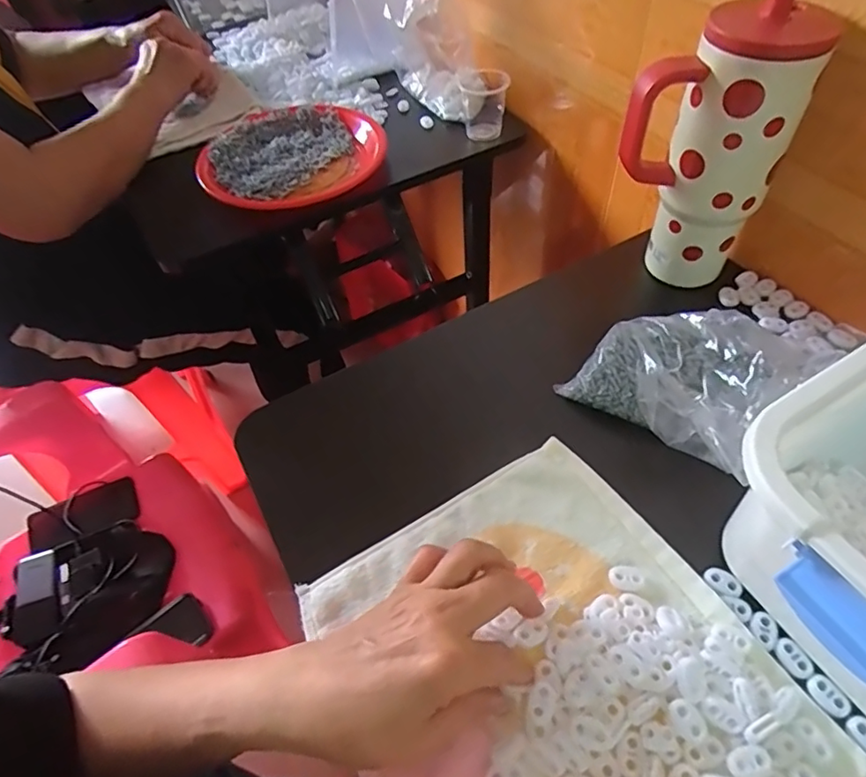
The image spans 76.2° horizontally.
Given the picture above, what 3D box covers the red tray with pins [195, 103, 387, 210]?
[{"bbox_3d":[-0.179,-0.301,0.702,0.230,0.040,0.243,-10,52,-2],"label":"red tray with pins"}]

